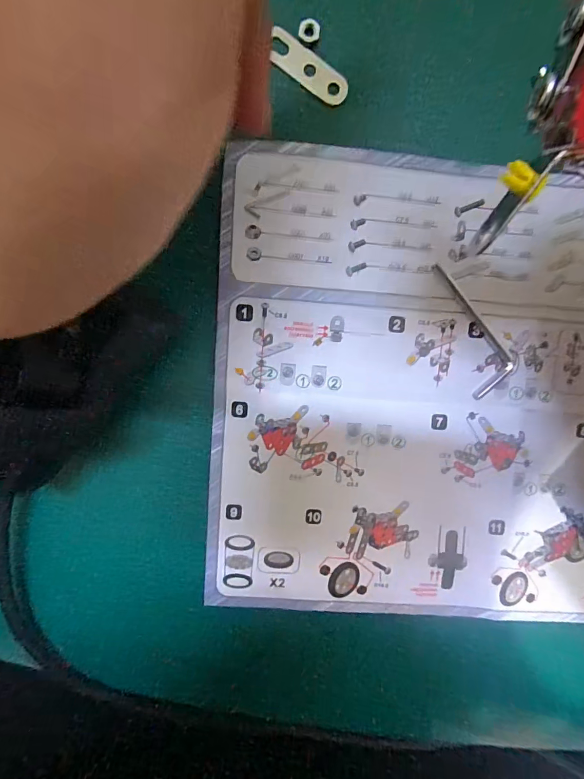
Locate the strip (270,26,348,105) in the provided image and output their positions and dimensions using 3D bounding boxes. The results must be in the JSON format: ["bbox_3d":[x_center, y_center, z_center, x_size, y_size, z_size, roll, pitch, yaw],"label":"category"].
[{"bbox_3d":[0.005,-0.110,0.138,0.031,0.004,0.011,33,95,-5],"label":"strip"}]

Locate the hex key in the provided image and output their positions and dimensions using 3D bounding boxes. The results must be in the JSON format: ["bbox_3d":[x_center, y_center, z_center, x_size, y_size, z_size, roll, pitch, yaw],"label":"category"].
[{"bbox_3d":[0.069,-0.023,0.149,0.017,0.004,0.052,-20,97,1],"label":"hex key"}]

